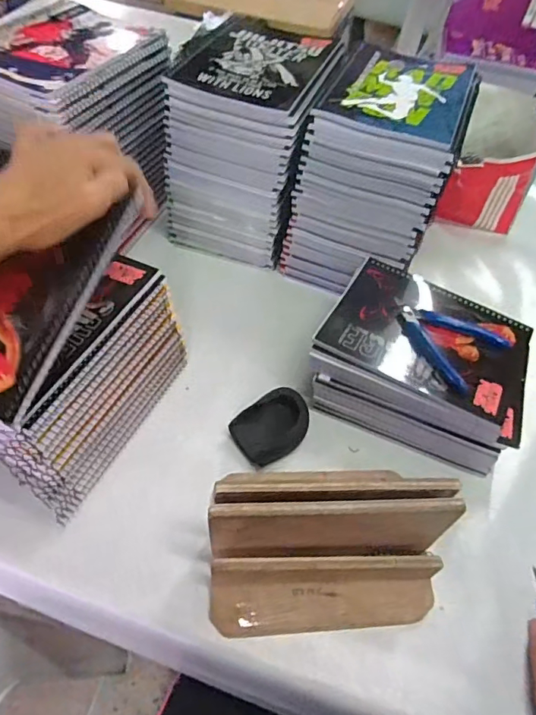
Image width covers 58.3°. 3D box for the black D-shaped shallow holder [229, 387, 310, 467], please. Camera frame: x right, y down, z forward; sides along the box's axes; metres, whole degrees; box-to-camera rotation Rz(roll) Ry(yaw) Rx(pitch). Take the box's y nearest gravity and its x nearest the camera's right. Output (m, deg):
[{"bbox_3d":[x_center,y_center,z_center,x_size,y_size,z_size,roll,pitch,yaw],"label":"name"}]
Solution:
[{"bbox_3d":[0.007,0.074,0.517,0.086,0.034,0.057,-36,64,-27],"label":"black D-shaped shallow holder"}]

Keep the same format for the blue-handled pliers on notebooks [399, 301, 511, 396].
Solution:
[{"bbox_3d":[0.189,-0.025,0.518,0.087,0.013,0.116,-32,62,-25],"label":"blue-handled pliers on notebooks"}]

